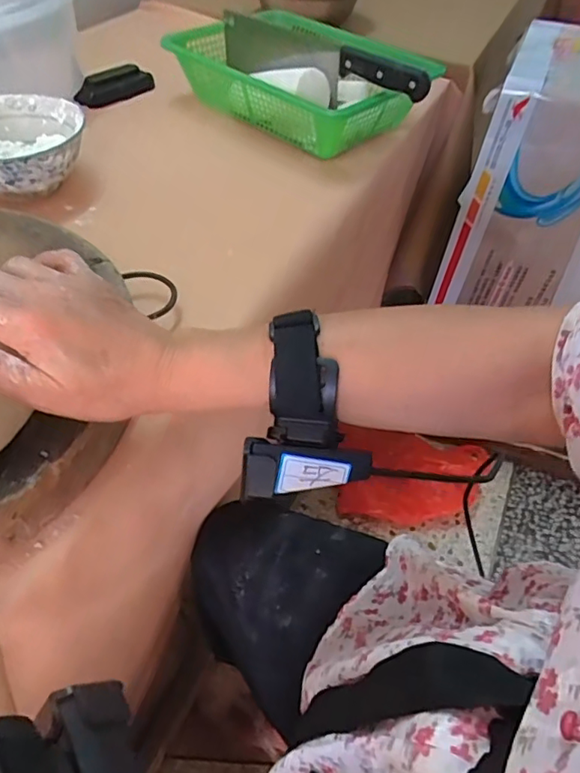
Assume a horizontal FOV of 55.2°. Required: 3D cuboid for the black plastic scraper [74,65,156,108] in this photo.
[{"bbox_3d":[-0.234,-0.409,0.754,0.043,0.028,0.110,32,52,24],"label":"black plastic scraper"}]

